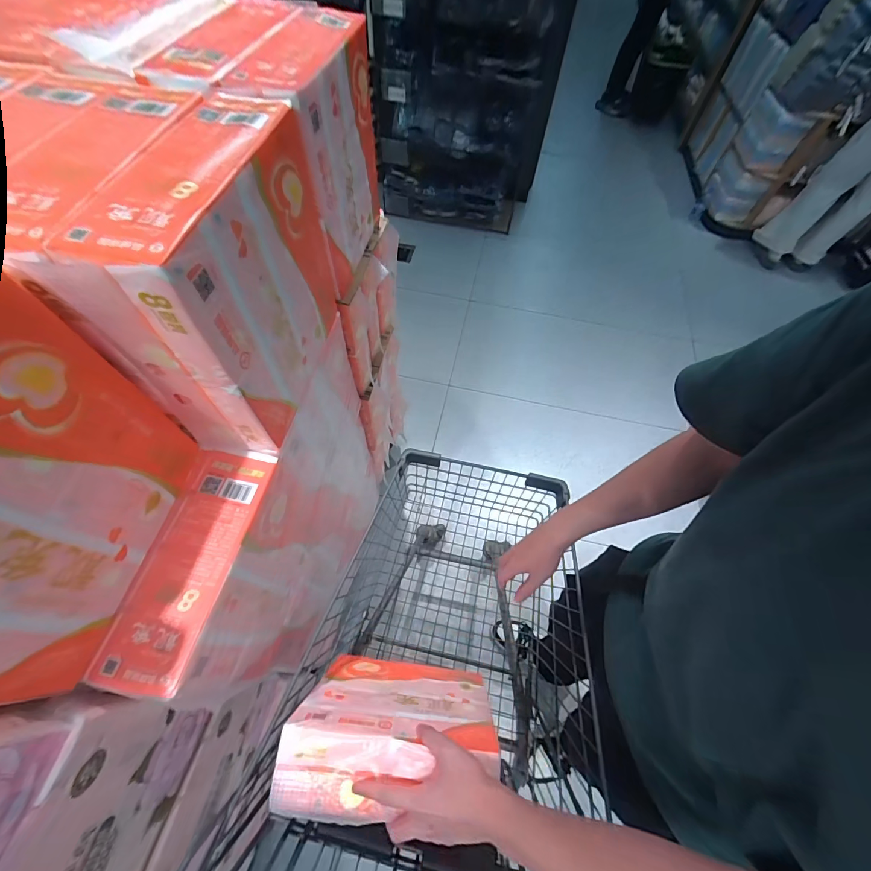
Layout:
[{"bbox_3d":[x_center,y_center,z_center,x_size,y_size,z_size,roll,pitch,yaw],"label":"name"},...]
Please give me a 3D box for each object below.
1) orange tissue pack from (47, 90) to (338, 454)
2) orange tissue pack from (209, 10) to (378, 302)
[{"bbox_3d":[-0.220,-0.169,0.443,0.088,0.276,0.304,8,61,2],"label":"orange tissue pack"},{"bbox_3d":[-0.168,-0.417,0.574,0.102,0.270,0.269,7,61,2],"label":"orange tissue pack"}]

